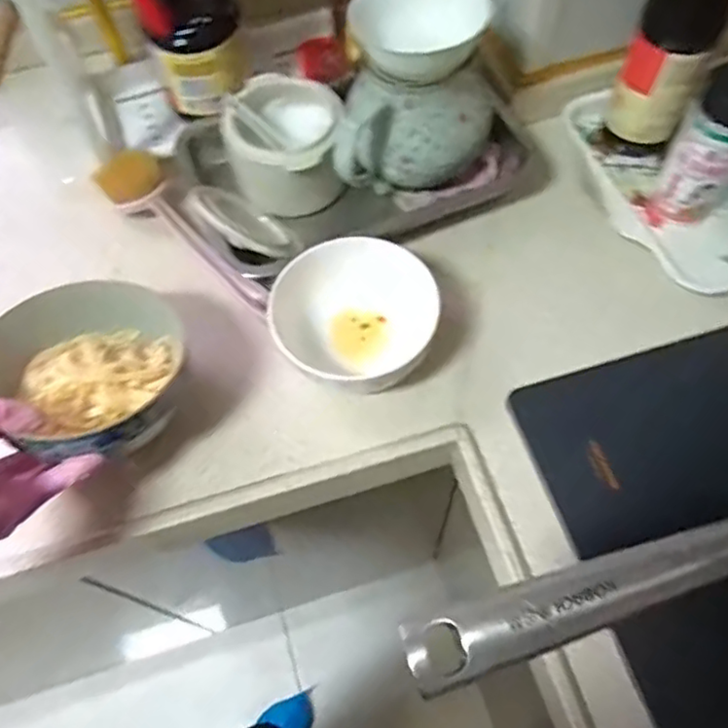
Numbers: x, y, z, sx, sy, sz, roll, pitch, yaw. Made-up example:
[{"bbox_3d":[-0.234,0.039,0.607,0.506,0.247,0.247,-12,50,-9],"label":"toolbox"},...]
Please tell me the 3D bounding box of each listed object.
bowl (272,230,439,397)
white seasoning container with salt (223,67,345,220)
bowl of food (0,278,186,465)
[{"bbox_3d":[-0.009,-0.037,0.535,0.125,0.061,0.139,12,64,9],"label":"bowl"},{"bbox_3d":[-0.076,-0.205,0.619,0.104,0.085,0.118,-9,63,-2],"label":"white seasoning container with salt"},{"bbox_3d":[-0.200,0.001,0.486,0.145,0.067,0.142,-1,63,2],"label":"bowl of food"}]

